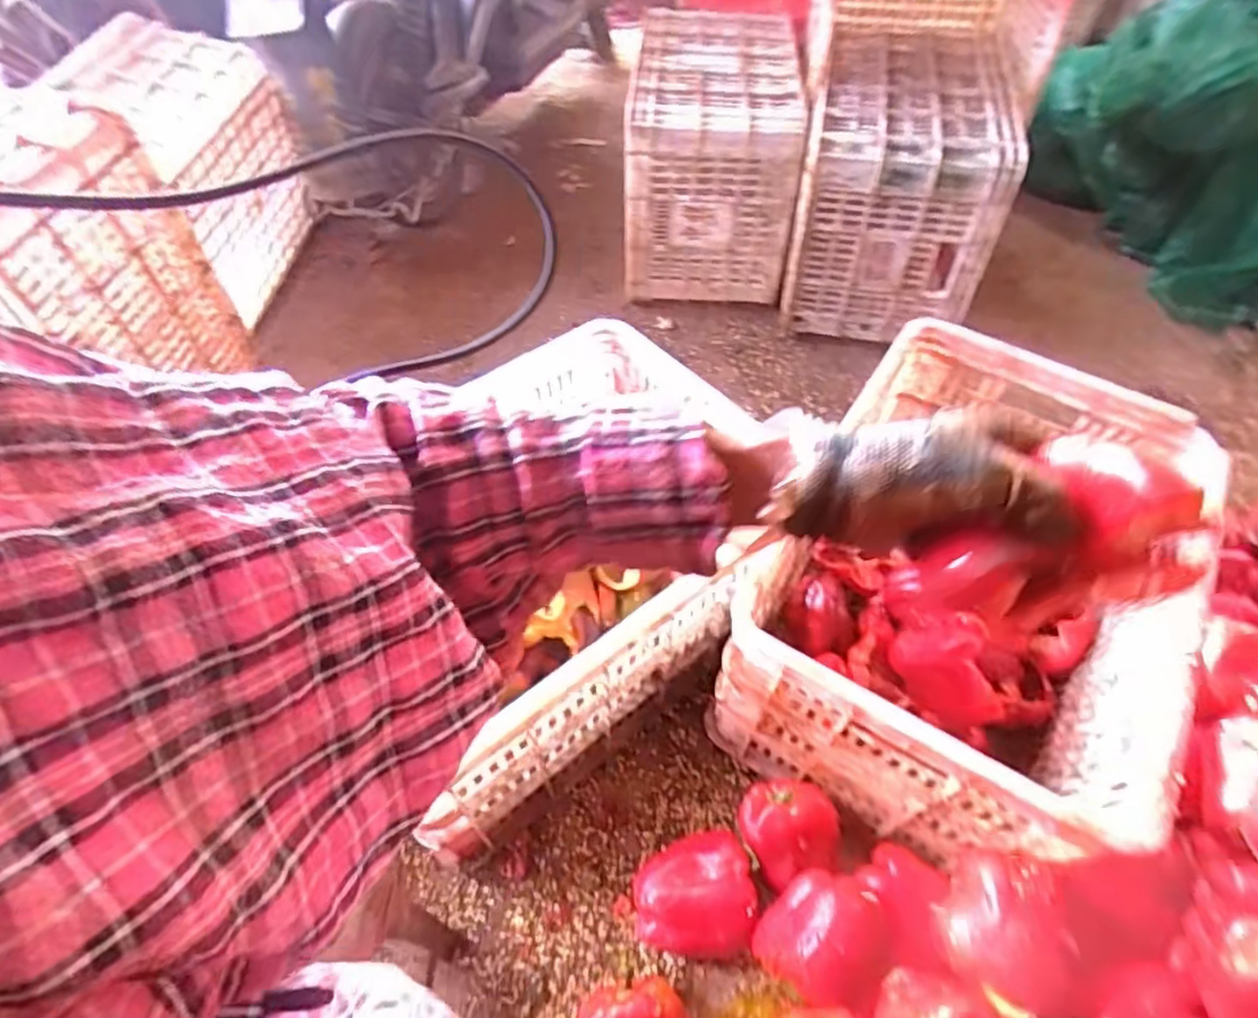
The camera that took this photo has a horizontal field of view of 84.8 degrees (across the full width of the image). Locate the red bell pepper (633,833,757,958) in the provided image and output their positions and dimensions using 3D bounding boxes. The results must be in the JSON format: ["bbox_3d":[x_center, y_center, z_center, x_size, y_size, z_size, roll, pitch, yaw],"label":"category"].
[{"bbox_3d":[0.065,0.391,0.707,0.114,0.077,0.110,2,54,2],"label":"red bell pepper"}]

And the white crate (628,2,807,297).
[{"bbox_3d":[0.154,-0.676,1.326,0.284,0.358,0.459,3,54,3],"label":"white crate"}]

